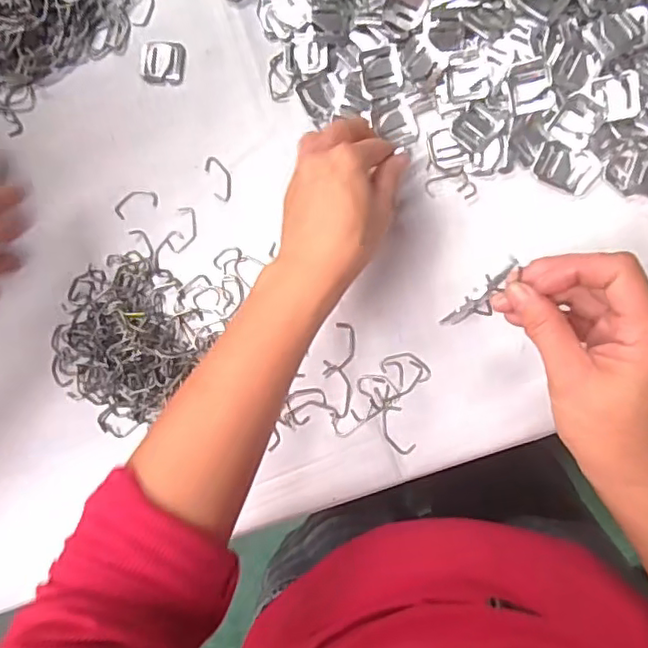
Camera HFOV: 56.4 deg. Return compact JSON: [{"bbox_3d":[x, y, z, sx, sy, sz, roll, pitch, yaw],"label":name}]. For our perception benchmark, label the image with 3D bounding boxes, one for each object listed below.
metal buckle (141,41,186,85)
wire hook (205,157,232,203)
[{"bbox_3d":[-0.128,-0.207,0.477,0.036,0.004,0.034,8,89,7],"label":"metal buckle"},{"bbox_3d":[-0.081,-0.114,0.474,0.017,0.004,0.037,-21,86,6],"label":"wire hook"}]

